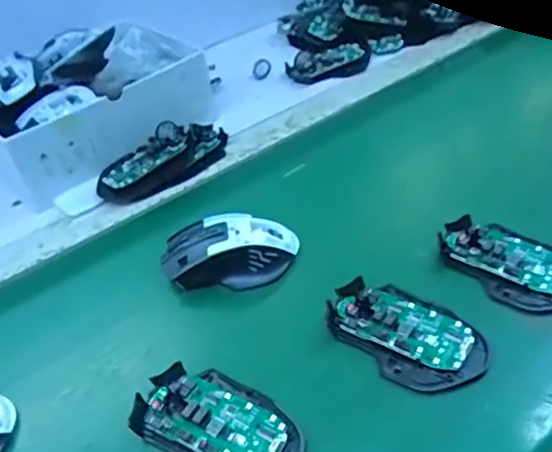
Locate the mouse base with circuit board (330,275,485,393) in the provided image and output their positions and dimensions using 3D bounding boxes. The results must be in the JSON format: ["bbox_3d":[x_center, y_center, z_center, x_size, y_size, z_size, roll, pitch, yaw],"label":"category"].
[{"bbox_3d":[0.093,0.074,0.422,0.114,0.016,0.071,24,50,34],"label":"mouse base with circuit board"}]

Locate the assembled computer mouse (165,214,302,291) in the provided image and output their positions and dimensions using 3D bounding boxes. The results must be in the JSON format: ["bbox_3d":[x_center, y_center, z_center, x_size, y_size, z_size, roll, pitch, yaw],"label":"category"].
[{"bbox_3d":[-0.038,0.022,0.495,0.111,0.034,0.066,-12,40,-3],"label":"assembled computer mouse"}]

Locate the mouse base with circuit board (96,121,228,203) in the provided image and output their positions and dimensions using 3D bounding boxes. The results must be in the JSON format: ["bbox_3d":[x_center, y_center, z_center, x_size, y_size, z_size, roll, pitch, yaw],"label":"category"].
[{"bbox_3d":[-0.119,-0.077,0.624,0.154,0.038,0.067,-31,44,-24],"label":"mouse base with circuit board"}]

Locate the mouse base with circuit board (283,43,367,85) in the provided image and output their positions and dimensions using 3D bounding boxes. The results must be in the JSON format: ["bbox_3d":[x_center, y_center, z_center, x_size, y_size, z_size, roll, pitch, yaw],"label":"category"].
[{"bbox_3d":[0.067,-0.211,0.762,0.102,0.023,0.052,-14,40,-6],"label":"mouse base with circuit board"}]

